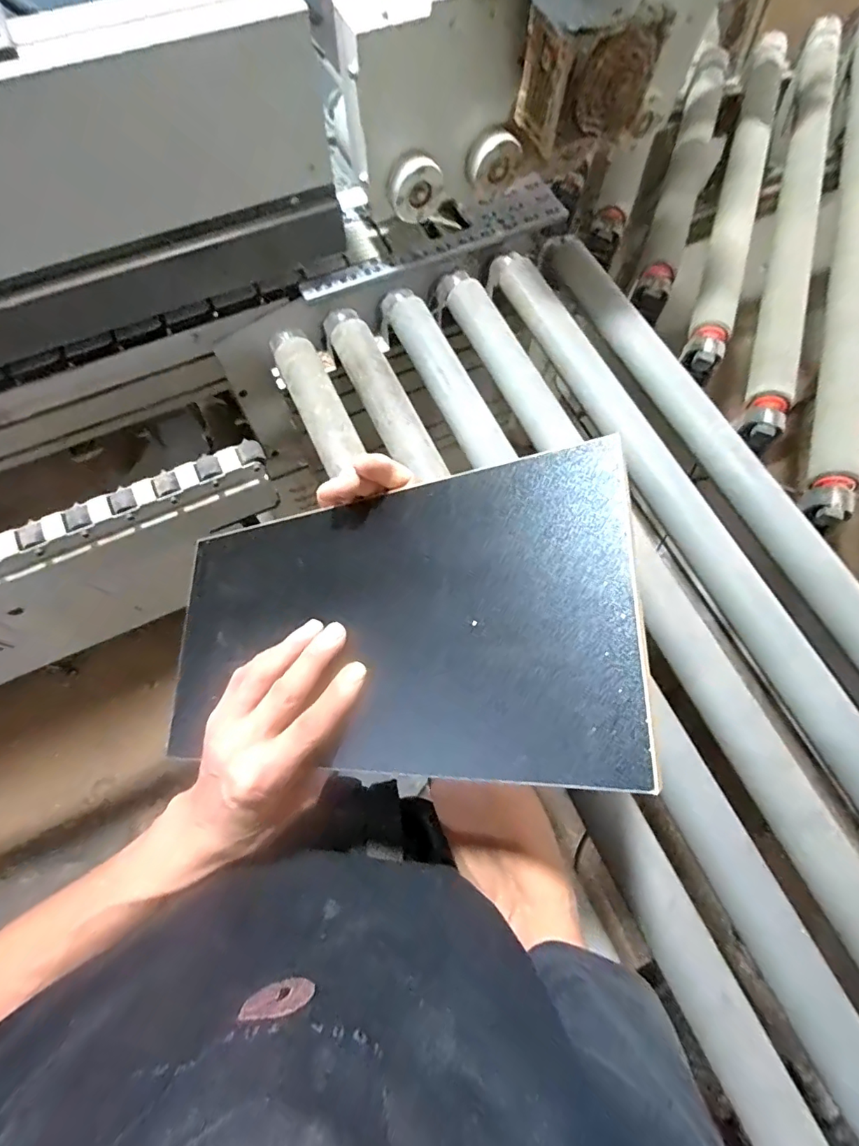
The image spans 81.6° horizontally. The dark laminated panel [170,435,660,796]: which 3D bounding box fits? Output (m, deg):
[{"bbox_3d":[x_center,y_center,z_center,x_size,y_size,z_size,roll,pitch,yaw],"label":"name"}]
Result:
[{"bbox_3d":[-0.048,0.036,0.337,0.350,0.009,0.181,-9,73,29],"label":"dark laminated panel"}]

